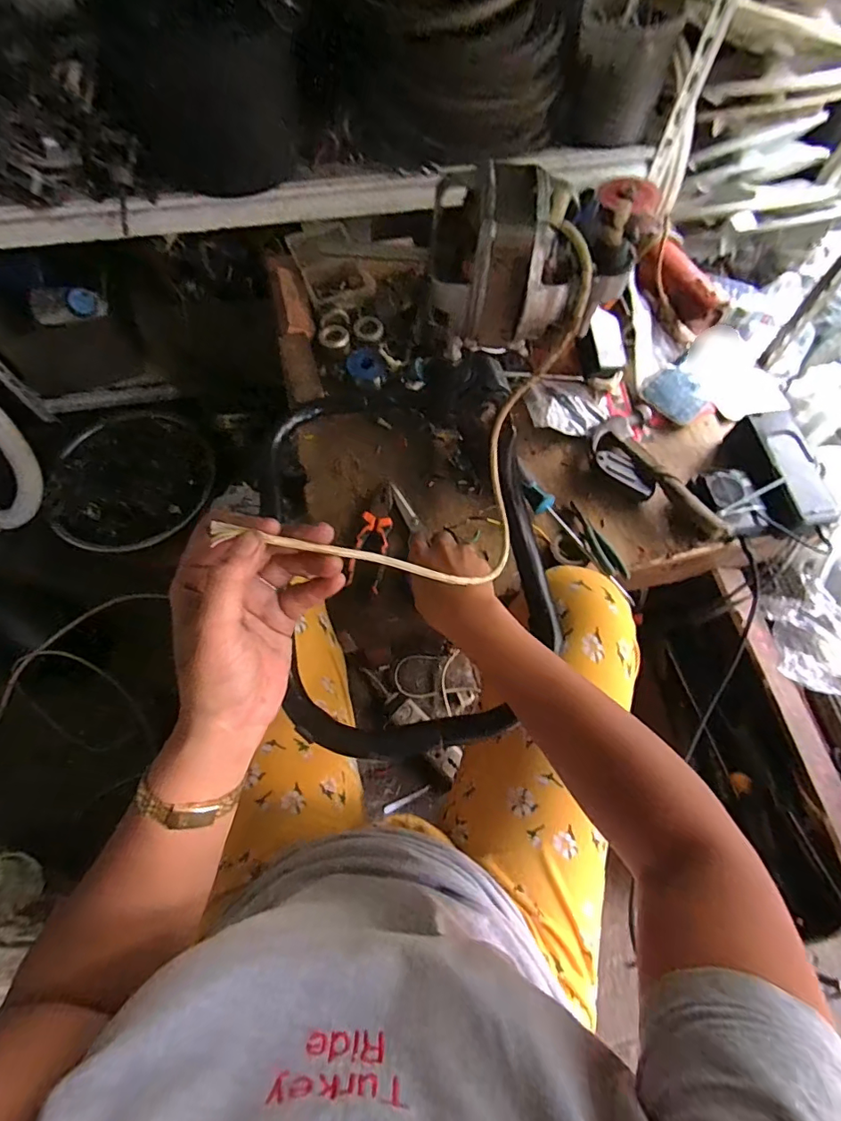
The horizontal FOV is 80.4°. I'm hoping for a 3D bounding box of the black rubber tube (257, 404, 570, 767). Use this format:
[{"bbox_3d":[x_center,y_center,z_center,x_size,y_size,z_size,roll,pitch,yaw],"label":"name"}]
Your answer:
[{"bbox_3d":[-0.018,-0.029,0.552,0.304,0.095,0.458,-5,67,-3],"label":"black rubber tube"}]

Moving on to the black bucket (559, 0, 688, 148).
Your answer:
[{"bbox_3d":[0.290,-0.716,0.736,0.134,0.146,0.130,18,68,7],"label":"black bucket"}]

